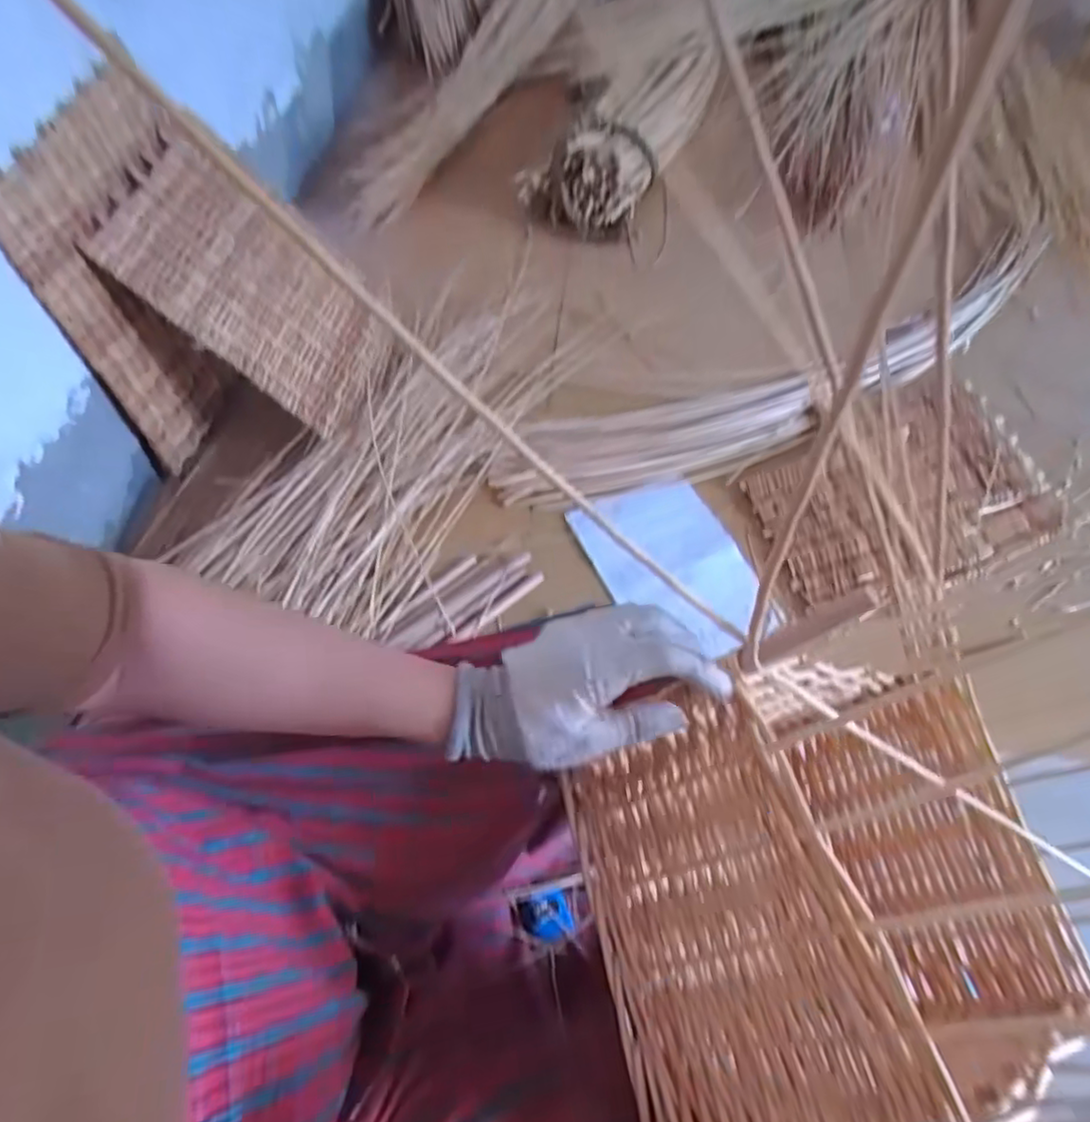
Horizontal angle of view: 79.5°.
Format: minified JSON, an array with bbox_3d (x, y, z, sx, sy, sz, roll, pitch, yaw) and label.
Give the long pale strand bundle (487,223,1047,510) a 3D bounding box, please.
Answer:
[{"bbox_3d":[0.499,-0.367,1.232,1.304,0.062,0.230,-25,64,-16],"label":"long pale strand bundle"}]

